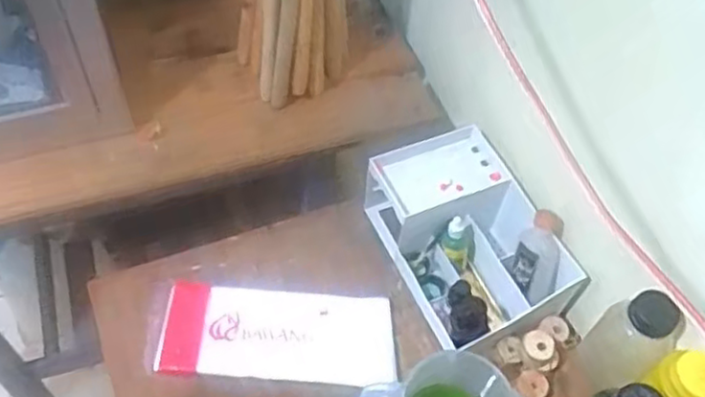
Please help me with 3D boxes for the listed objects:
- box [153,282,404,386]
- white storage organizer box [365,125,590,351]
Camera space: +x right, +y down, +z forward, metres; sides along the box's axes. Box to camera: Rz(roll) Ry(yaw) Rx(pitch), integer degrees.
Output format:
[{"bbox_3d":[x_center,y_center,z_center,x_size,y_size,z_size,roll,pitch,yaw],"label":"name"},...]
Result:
[{"bbox_3d":[-0.080,0.145,0.757,0.251,0.021,0.098,3,54,-3],"label":"box"},{"bbox_3d":[0.134,0.046,0.805,0.153,0.103,0.232,-18,58,-17],"label":"white storage organizer box"}]

